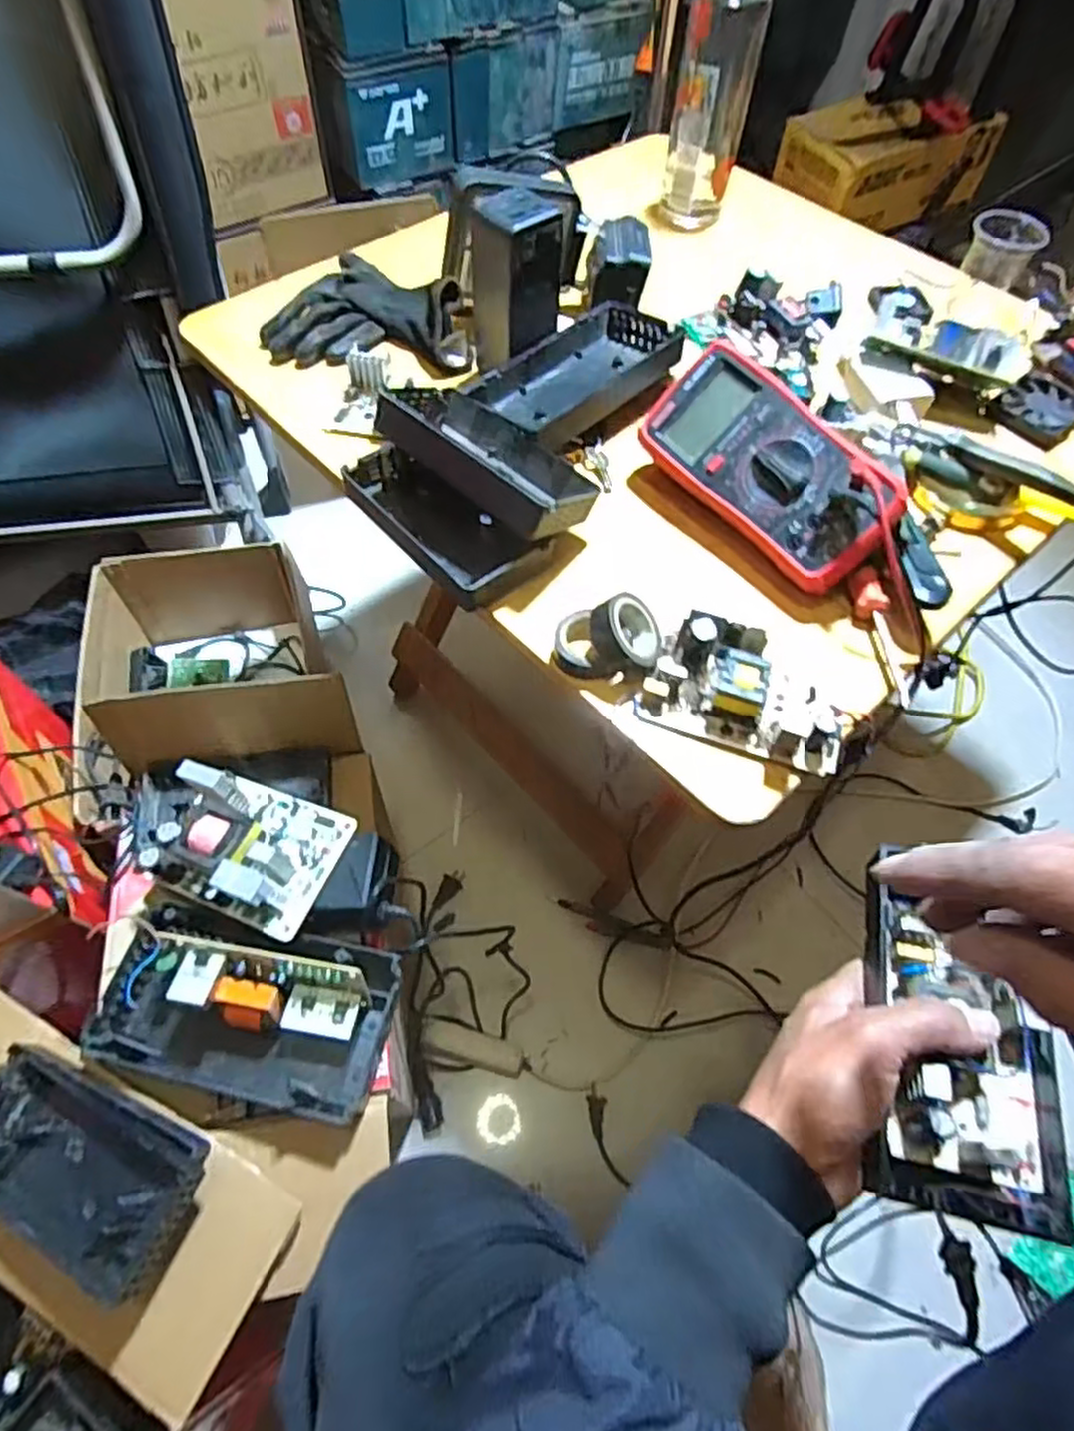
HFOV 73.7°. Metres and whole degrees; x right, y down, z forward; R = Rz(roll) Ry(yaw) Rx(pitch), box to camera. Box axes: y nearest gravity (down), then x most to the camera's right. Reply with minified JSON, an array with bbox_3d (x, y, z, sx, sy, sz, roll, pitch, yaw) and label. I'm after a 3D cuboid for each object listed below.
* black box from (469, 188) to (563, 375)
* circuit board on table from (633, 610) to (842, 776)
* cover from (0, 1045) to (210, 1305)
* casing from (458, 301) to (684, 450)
[{"bbox_3d":[-0.017,-0.335,0.563,0.056,0.121,0.061,-29,64,-18],"label":"black box"},{"bbox_3d":[0.131,-0.019,0.440,0.119,0.033,0.072,20,60,10],"label":"circuit board on table"},{"bbox_3d":[-0.326,0.314,0.503,0.181,0.047,0.092,21,60,10],"label":"cover"},{"bbox_3d":[0.031,-0.276,0.576,0.180,0.032,0.089,-40,67,-23],"label":"casing"}]

